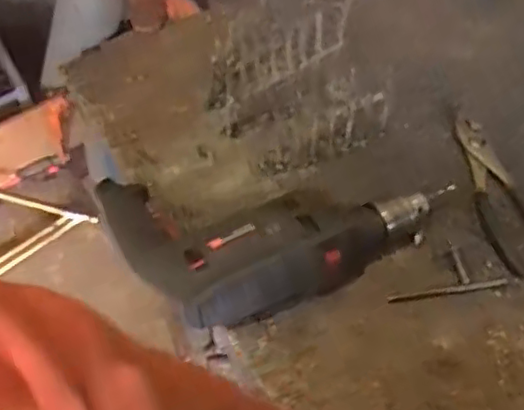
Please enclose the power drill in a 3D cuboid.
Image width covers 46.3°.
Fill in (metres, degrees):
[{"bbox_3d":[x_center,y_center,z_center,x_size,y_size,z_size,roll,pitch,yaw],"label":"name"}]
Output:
[{"bbox_3d":[0.018,0.014,0.567,0.287,0.060,0.164,-21,54,-11],"label":"power drill"}]

